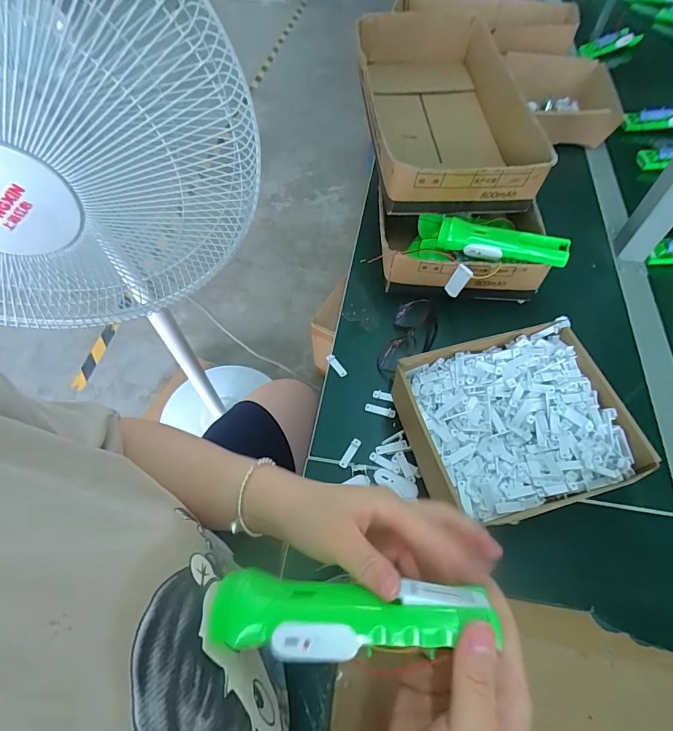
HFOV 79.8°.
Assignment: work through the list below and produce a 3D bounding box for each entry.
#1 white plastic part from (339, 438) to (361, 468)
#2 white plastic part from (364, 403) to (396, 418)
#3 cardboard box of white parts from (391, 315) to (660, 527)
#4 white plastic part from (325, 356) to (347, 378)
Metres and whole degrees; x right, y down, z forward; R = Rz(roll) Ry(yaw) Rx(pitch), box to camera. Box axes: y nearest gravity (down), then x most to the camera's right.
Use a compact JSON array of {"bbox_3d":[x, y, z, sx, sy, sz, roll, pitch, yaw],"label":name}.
[{"bbox_3d":[0.016,0.101,0.465,0.010,0.006,0.040,27,62,15],"label":"white plastic part"},{"bbox_3d":[0.054,0.055,0.495,0.038,0.004,0.012,16,60,9],"label":"white plastic part"},{"bbox_3d":[0.188,0.067,0.440,0.212,0.082,0.183,-13,57,-7],"label":"cardboard box of white parts"},{"bbox_3d":[0.000,0.000,0.530,0.010,0.007,0.037,-31,64,-17],"label":"white plastic part"}]

